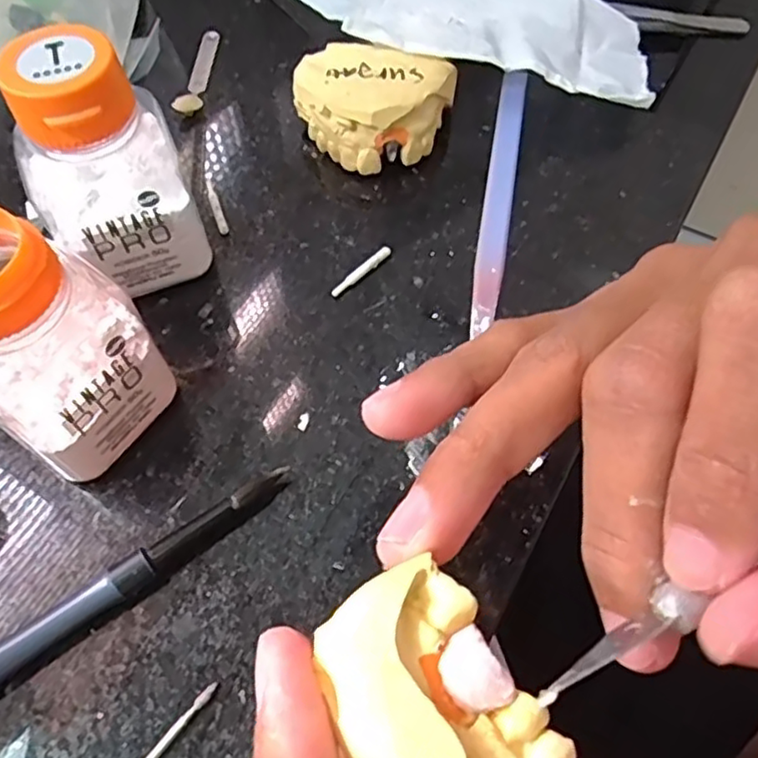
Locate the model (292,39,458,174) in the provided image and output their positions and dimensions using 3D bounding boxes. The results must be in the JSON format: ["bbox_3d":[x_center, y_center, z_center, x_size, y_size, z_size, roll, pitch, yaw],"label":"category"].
[{"bbox_3d":[-0.004,-0.098,0.238,0.054,0.026,0.039,12,61,7],"label":"model"}]

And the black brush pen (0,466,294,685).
[{"bbox_3d":[-0.093,0.070,0.153,0.166,0.009,0.009,-33,65,-17],"label":"black brush pen"}]

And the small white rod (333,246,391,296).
[{"bbox_3d":[-0.006,-0.036,0.216,0.025,0.004,0.004,-38,68,-20],"label":"small white rod"}]

